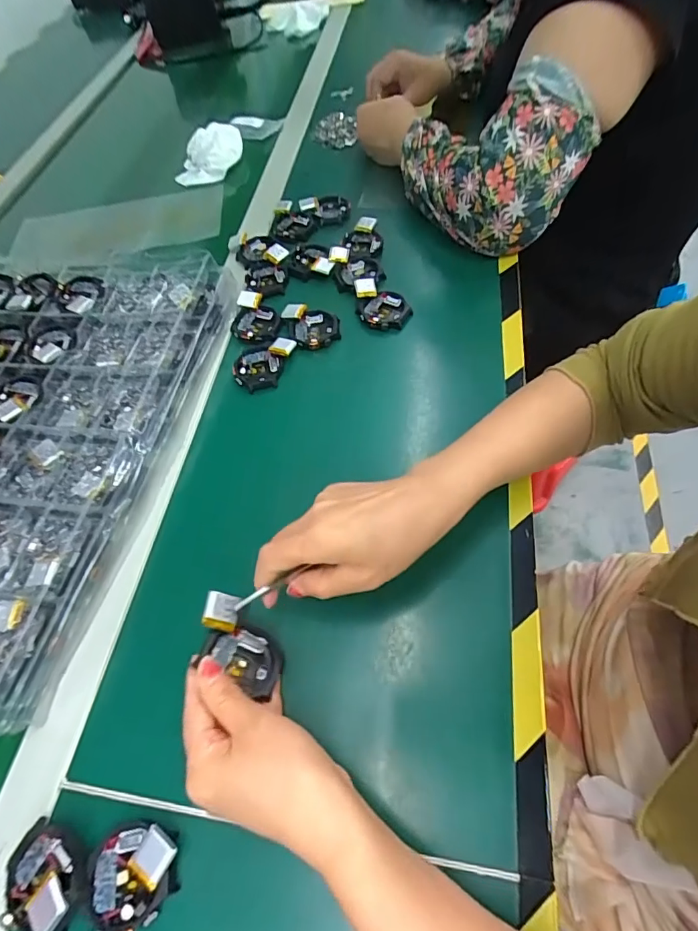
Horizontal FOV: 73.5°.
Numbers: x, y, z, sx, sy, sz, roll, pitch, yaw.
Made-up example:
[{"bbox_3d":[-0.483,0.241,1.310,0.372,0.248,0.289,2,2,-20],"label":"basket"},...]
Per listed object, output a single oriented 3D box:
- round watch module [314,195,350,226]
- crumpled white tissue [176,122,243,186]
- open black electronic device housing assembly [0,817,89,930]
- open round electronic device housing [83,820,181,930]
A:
[{"bbox_3d":[-0.019,-0.312,0.570,0.042,0.011,0.046,-4,59,6],"label":"round watch module"},{"bbox_3d":[-0.199,-0.433,0.646,0.093,0.058,0.065,0,59,8],"label":"crumpled white tissue"},{"bbox_3d":[-0.174,0.236,0.266,0.051,0.017,0.044,19,64,18],"label":"open black electronic device housing assembly"},{"bbox_3d":[-0.122,0.231,0.264,0.051,0.015,0.048,-4,59,6],"label":"open round electronic device housing"}]

